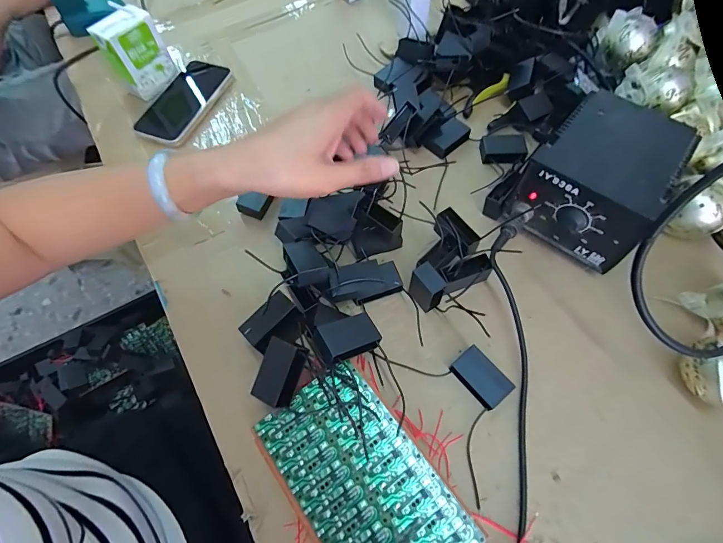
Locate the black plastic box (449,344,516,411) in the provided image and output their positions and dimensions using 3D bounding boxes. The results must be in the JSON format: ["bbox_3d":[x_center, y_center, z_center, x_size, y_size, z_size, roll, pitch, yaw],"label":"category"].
[{"bbox_3d":[0.104,0.093,0.327,0.031,0.016,0.047,-39,68,-14],"label":"black plastic box"}]

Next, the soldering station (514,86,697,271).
[{"bbox_3d":[0.233,-0.091,0.365,0.109,0.090,0.140,37,72,19],"label":"soldering station"}]

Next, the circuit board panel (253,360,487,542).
[{"bbox_3d":[0.001,0.152,0.270,0.089,0.005,0.158,-36,67,-13],"label":"circuit board panel"}]

